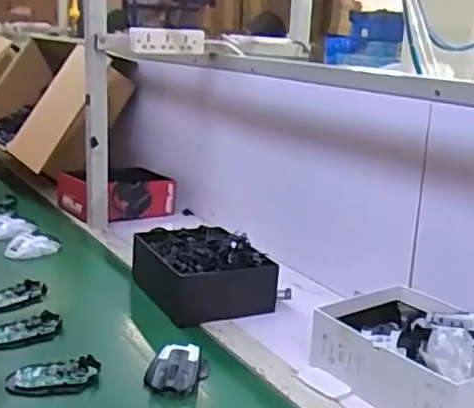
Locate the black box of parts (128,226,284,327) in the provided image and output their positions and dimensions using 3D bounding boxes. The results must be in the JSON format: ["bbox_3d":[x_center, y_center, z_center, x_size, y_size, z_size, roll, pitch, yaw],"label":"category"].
[{"bbox_3d":[-0.071,0.112,1.126,0.191,0.095,0.238,-5,17,-28],"label":"black box of parts"}]

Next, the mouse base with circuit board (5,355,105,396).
[{"bbox_3d":[-0.236,0.225,0.824,0.115,0.016,0.055,-3,16,-21],"label":"mouse base with circuit board"}]

